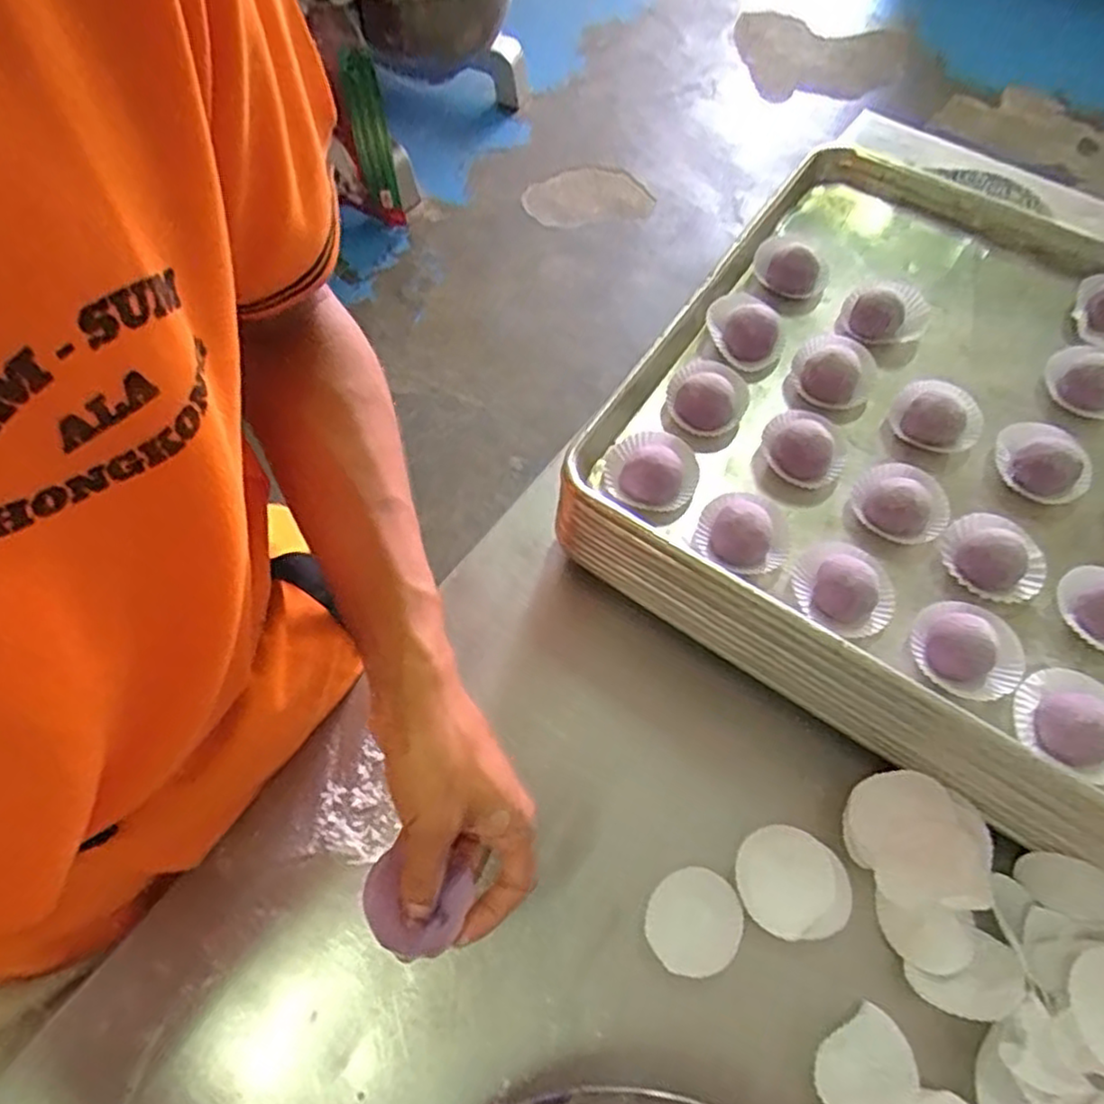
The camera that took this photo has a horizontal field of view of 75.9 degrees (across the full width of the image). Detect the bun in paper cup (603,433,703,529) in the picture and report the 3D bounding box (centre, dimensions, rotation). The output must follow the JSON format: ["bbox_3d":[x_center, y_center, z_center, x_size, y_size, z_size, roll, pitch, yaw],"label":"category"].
[{"bbox_3d":[0.064,-0.049,0.460,0.059,0.023,0.062,0,64,1],"label":"bun in paper cup"}]

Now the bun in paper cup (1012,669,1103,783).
[{"bbox_3d":[0.285,0.092,0.383,0.052,0.024,0.059,-17,65,-7],"label":"bun in paper cup"}]

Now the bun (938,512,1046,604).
[{"bbox_3d":[0.269,0.003,0.431,0.051,0.027,0.059,-36,69,-15],"label":"bun"}]

